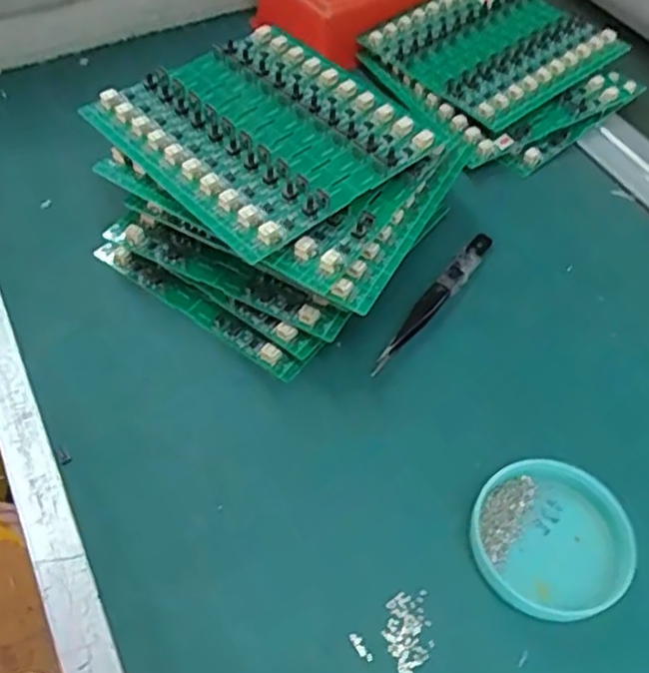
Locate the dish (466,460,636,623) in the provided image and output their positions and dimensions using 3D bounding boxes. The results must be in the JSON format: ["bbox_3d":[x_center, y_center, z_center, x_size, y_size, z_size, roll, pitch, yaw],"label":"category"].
[{"bbox_3d":[0.095,0.084,0.281,0.063,0.020,0.060,1,54,-2],"label":"dish"}]

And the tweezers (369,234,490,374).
[{"bbox_3d":[0.062,-0.022,0.362,0.012,0.011,0.118,31,58,18],"label":"tweezers"}]

